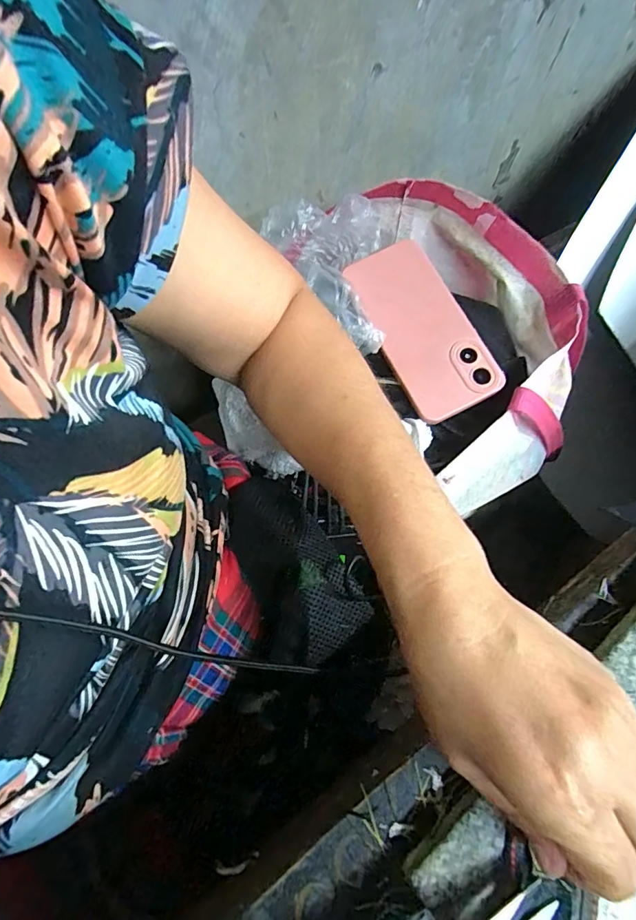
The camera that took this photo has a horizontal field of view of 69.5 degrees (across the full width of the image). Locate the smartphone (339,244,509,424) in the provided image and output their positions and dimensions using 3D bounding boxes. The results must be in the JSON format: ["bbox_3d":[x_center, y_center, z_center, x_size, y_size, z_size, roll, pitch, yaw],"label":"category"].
[{"bbox_3d":[0.089,-0.116,0.400,0.076,0.009,0.164,-28,74,5],"label":"smartphone"}]

